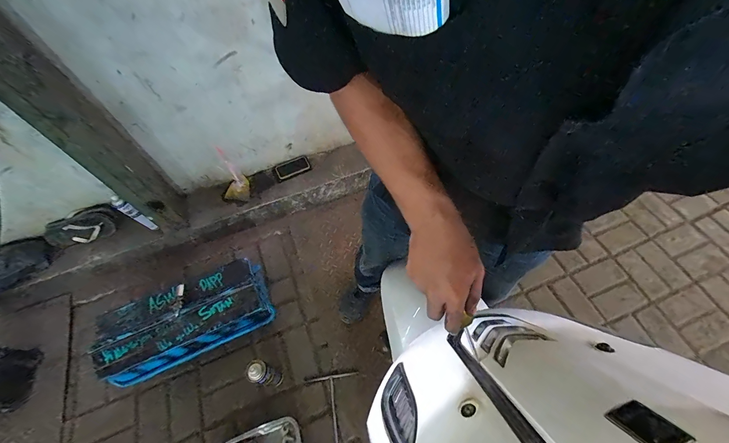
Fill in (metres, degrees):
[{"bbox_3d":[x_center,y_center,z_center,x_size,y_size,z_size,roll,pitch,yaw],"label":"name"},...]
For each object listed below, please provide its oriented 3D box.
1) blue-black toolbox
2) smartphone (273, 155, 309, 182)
[{"bbox_3d":[-0.625,0.346,1.112,0.559,0.166,0.236,-21,61,-10],"label":"blue-black toolbox"},{"bbox_3d":[-0.339,-0.246,1.429,0.167,0.010,0.071,-27,97,-10],"label":"smartphone"}]

